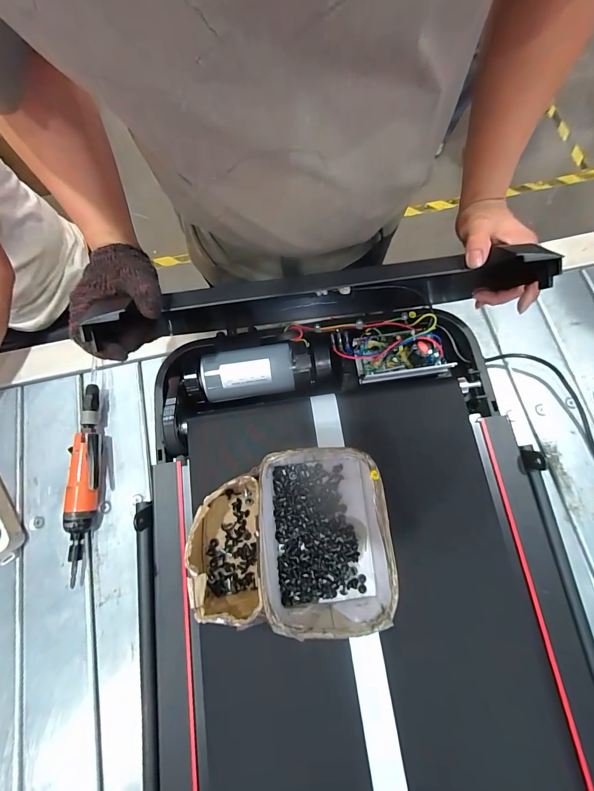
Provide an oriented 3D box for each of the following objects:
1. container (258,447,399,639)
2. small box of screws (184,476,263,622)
[{"bbox_3d":[0.030,0.158,0.385,0.139,0.074,0.184,-4,74,0],"label":"container"},{"bbox_3d":[-0.078,0.172,0.387,0.075,0.073,0.141,-4,74,-1],"label":"small box of screws"}]

